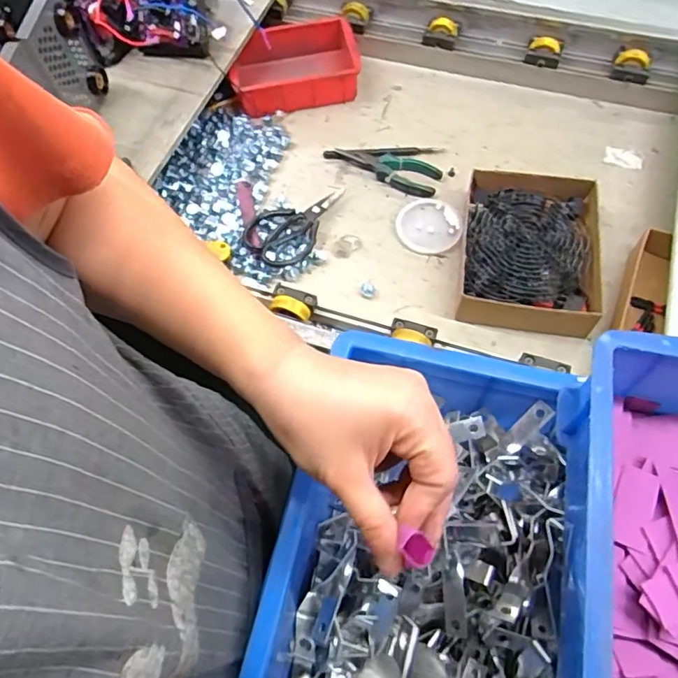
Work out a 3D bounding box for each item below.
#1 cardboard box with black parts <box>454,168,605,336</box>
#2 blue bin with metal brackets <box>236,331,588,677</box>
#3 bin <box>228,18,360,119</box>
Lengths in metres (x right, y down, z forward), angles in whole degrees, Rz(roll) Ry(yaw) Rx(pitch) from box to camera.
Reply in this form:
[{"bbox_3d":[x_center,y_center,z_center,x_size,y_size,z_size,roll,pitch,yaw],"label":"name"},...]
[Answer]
[{"bbox_3d":[0.244,-0.107,0.689,0.163,0.052,0.227,7,63,7],"label":"cardboard box with black parts"},{"bbox_3d":[0.061,0.170,0.391,0.224,0.098,0.315,13,64,10],"label":"blue bin with metal brackets"},{"bbox_3d":[-0.070,-0.434,0.853,0.197,0.074,0.144,-15,63,-4],"label":"bin"}]

